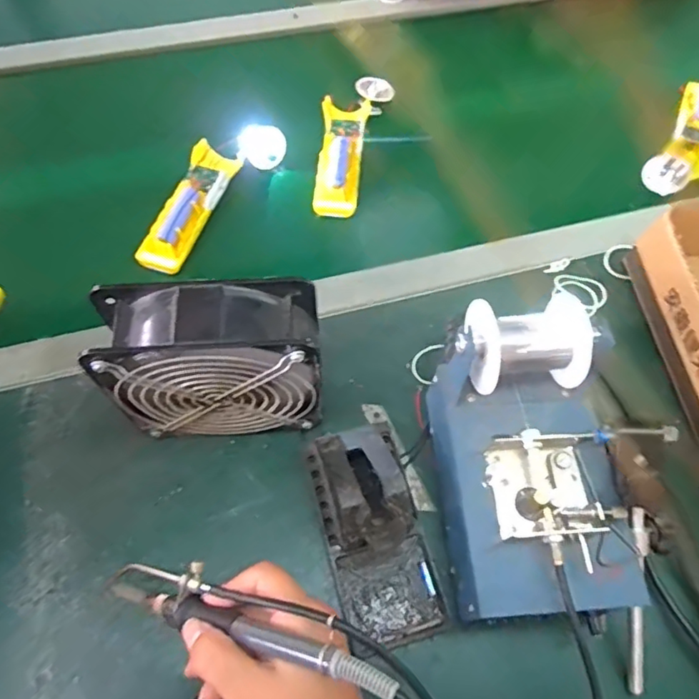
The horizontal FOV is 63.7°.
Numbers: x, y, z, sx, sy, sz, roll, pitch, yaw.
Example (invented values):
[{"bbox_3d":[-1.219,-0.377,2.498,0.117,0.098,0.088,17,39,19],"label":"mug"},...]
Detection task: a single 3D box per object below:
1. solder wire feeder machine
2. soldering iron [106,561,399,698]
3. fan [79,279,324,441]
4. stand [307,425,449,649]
[{"bbox_3d":[0.135,0.078,0.400,0.137,0.122,0.199,-5,62,-5],"label":"solder wire feeder machine"},{"bbox_3d":[-0.066,0.144,0.308,0.205,0.017,0.032,3,57,32],"label":"soldering iron"},{"bbox_3d":[-0.095,0.014,0.410,0.147,0.147,0.059,-1,61,-3],"label":"fan"},{"bbox_3d":[0.019,0.124,0.403,0.070,0.068,0.149,-12,63,-9],"label":"stand"}]

